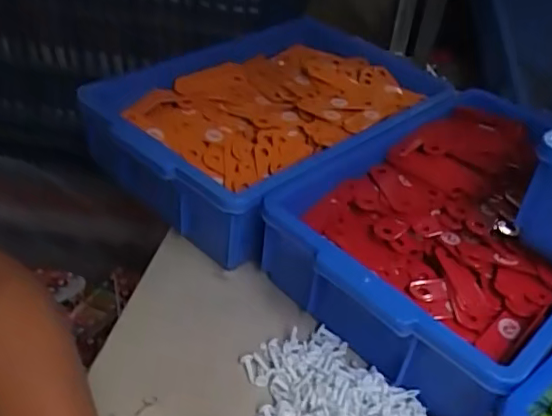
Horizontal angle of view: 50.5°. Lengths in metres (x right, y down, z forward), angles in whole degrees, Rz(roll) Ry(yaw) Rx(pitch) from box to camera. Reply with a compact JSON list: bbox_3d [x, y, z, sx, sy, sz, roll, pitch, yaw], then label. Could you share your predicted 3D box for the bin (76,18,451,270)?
[{"bbox_3d":[-0.022,-0.098,0.668,0.267,0.120,0.340,32,47,28],"label":"bin"}]

